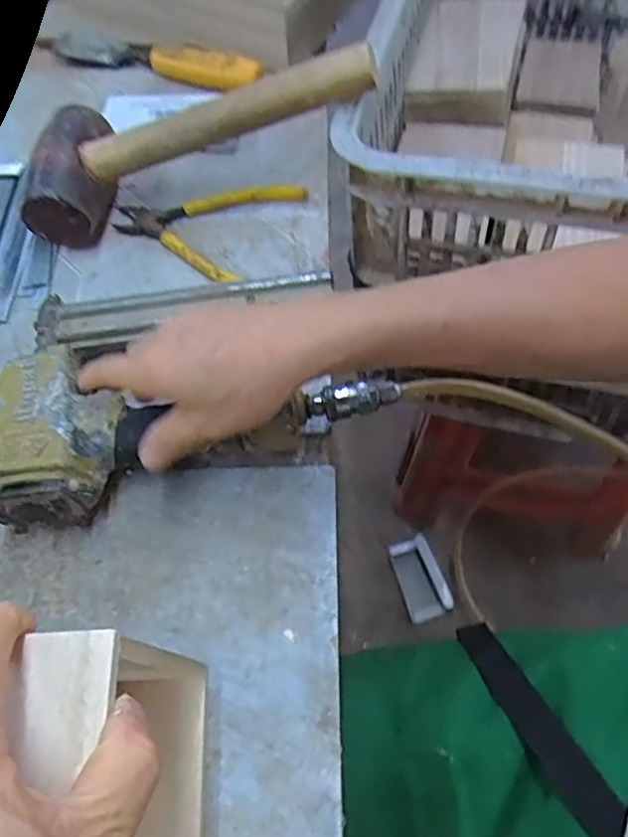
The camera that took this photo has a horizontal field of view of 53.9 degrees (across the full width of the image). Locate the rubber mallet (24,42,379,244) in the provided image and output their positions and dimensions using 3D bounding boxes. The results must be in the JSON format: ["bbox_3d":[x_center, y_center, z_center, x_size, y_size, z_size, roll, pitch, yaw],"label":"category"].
[{"bbox_3d":[-0.092,-0.219,0.472,0.287,0.068,0.105,-11,61,17],"label":"rubber mallet"}]

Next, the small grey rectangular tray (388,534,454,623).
[{"bbox_3d":[0.170,0.257,1.004,0.069,0.039,0.128,-18,63,-7],"label":"small grey rectangular tray"}]

